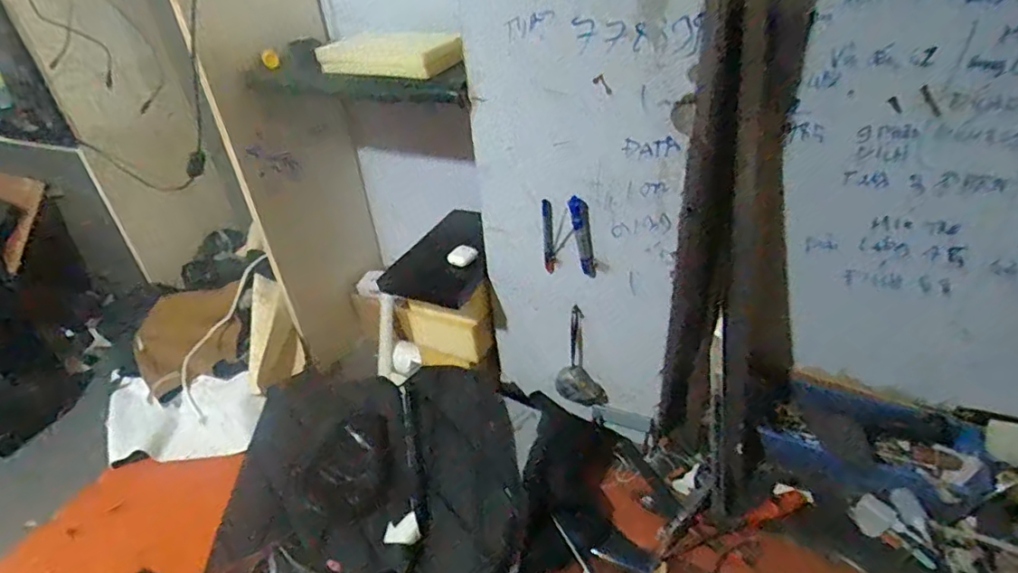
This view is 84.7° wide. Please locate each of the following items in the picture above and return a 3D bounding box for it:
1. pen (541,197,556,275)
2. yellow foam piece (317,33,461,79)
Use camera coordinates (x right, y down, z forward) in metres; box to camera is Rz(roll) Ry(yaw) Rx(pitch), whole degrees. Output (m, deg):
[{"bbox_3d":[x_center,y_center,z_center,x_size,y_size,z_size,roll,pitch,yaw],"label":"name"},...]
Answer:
[{"bbox_3d":[0.063,-0.078,0.887,0.018,0.130,0.013,-3,33,2],"label":"pen"},{"bbox_3d":[-0.187,-0.355,0.858,0.269,0.052,0.040,14,38,26],"label":"yellow foam piece"}]

